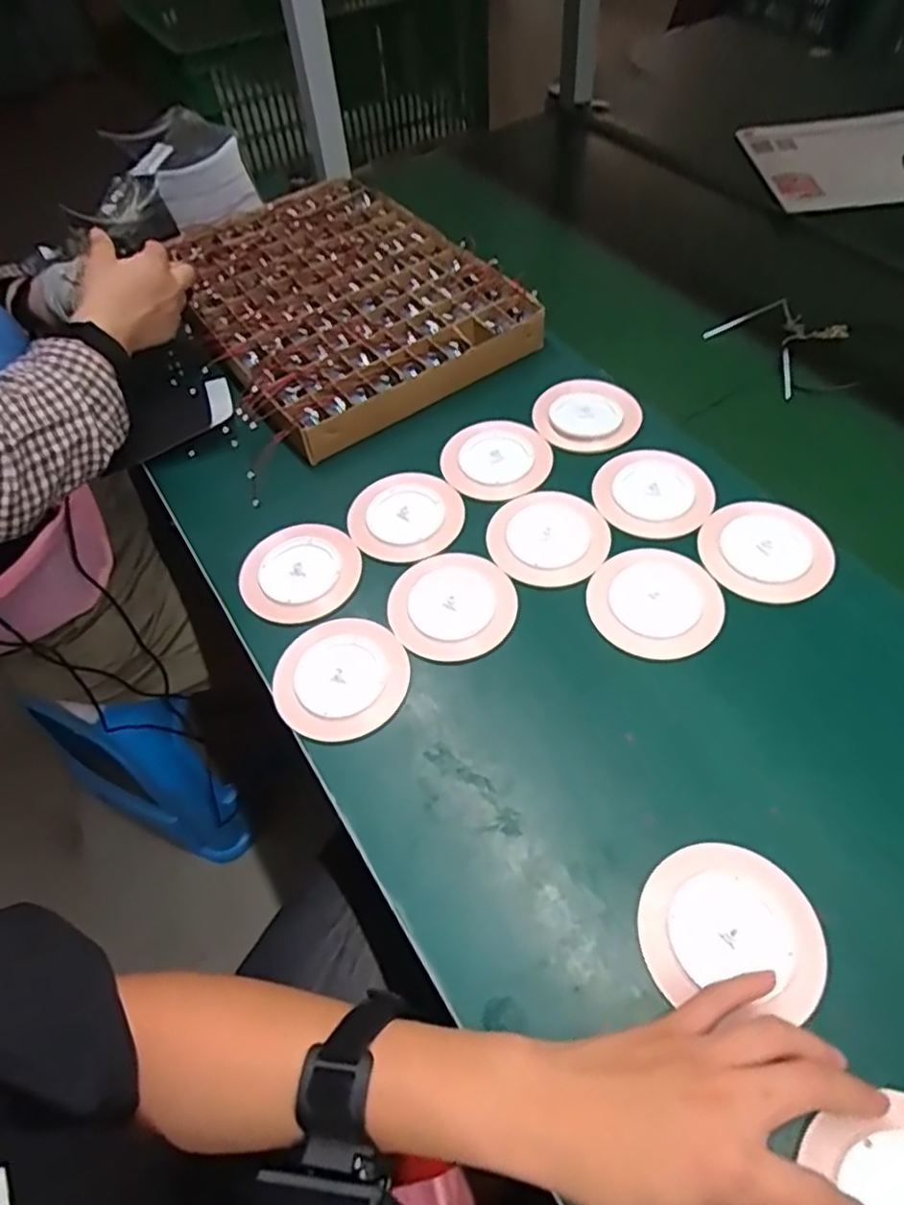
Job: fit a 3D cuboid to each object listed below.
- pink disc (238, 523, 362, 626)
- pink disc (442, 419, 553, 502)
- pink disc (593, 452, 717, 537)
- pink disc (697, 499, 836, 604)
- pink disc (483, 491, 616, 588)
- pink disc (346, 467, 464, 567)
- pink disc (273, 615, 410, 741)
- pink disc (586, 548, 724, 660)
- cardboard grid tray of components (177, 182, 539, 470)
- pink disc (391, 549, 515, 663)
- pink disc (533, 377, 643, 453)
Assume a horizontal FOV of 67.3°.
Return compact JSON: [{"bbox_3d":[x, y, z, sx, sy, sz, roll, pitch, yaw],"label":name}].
[{"bbox_3d":[-0.129,-0.027,0.570,0.098,0.007,0.093,-3,56,4],"label":"pink disc"},{"bbox_3d":[0.042,-0.135,0.629,0.096,0.009,0.093,-3,56,4],"label":"pink disc"},{"bbox_3d":[0.175,-0.099,0.591,0.098,0.009,0.092,-3,56,4],"label":"pink disc"},{"bbox_3d":[0.251,-0.044,0.545,0.094,0.012,0.097,-3,56,4],"label":"pink disc"},{"bbox_3d":[0.081,-0.058,0.572,0.098,0.008,0.093,-3,56,4],"label":"pink disc"},{"bbox_3d":[-0.040,-0.076,0.599,0.095,0.011,0.100,-3,56,4],"label":"pink disc"},{"bbox_3d":[-0.083,0.054,0.513,0.096,0.006,0.100,-3,56,4],"label":"pink disc"},{"bbox_3d":[0.156,-0.003,0.526,0.096,0.007,0.095,-3,56,4],"label":"pink disc"},{"bbox_3d":[-0.136,-0.348,0.771,0.299,0.048,0.421,-31,58,-16],"label":"cardboard grid tray of components"},{"bbox_3d":[0.000,-0.001,0.541,0.097,0.009,0.096,-3,56,4],"label":"pink disc"},{"bbox_3d":[0.129,-0.181,0.652,0.099,0.016,0.087,15,59,16],"label":"pink disc"}]

